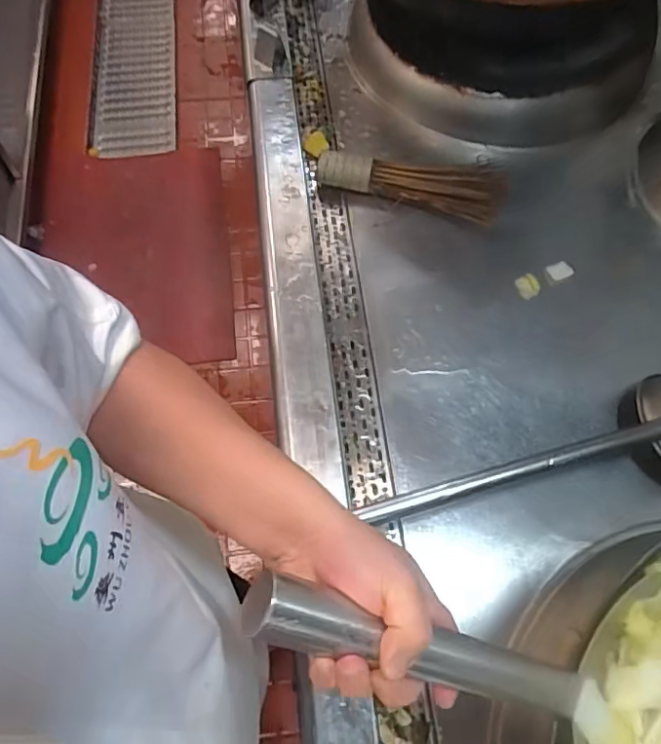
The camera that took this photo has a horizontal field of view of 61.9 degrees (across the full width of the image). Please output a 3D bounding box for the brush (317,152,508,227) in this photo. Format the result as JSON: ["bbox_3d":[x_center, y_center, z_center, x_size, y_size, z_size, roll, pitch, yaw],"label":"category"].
[{"bbox_3d":[0.124,-0.304,0.872,0.291,0.090,0.058,21,67,7],"label":"brush"}]

